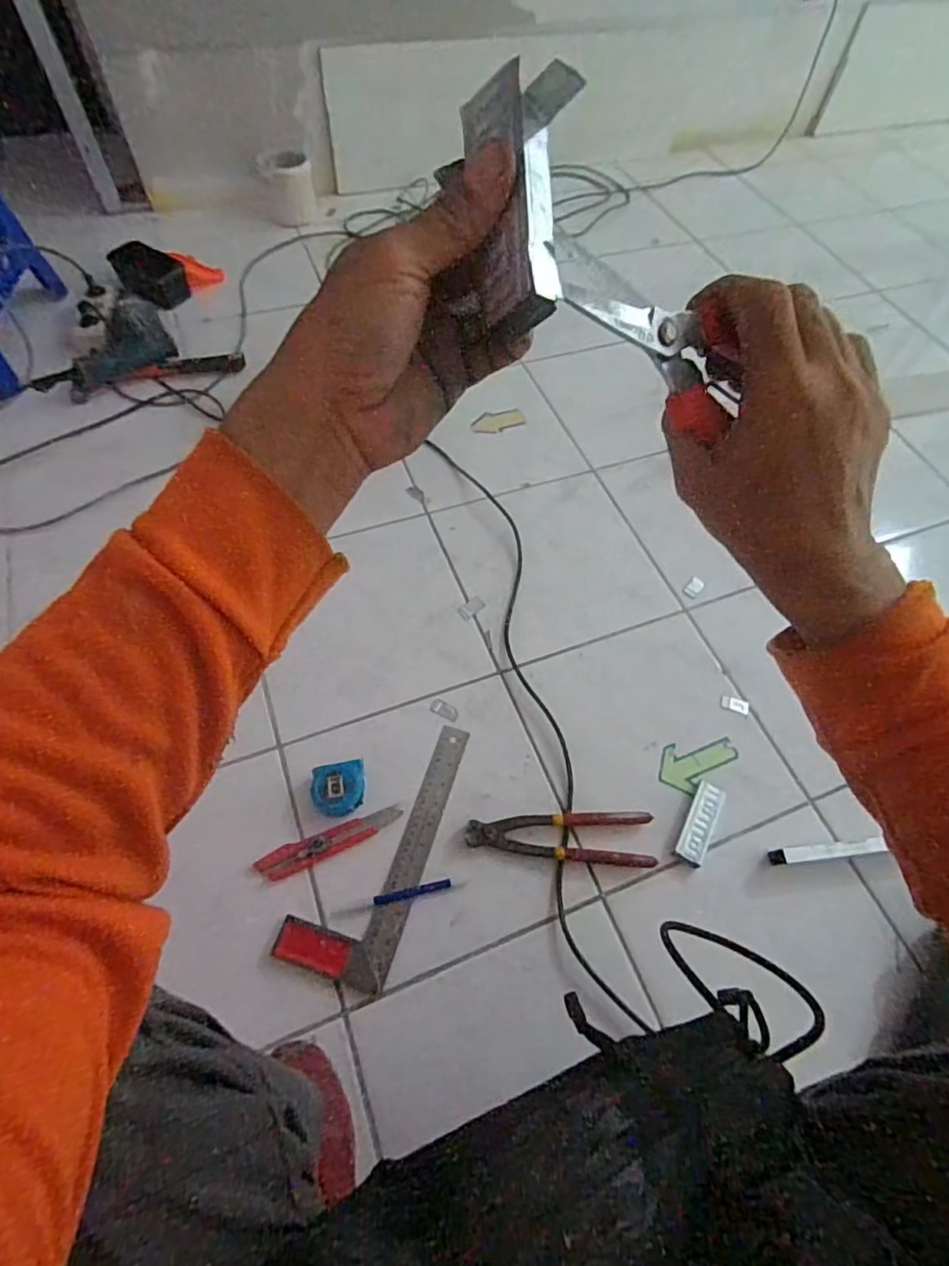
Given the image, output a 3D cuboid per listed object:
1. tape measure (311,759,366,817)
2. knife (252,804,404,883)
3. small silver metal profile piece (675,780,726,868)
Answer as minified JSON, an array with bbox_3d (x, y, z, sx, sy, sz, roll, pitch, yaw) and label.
[{"bbox_3d":[-0.159,0.184,0.680,0.061,0.035,0.057,-10,61,-8],"label":"tape measure"},{"bbox_3d":[-0.164,0.241,0.665,0.165,0.009,0.031,-19,63,-13],"label":"knife"},{"bbox_3d":[0.271,0.227,0.697,0.030,0.018,0.102,25,62,12],"label":"small silver metal profile piece"}]

